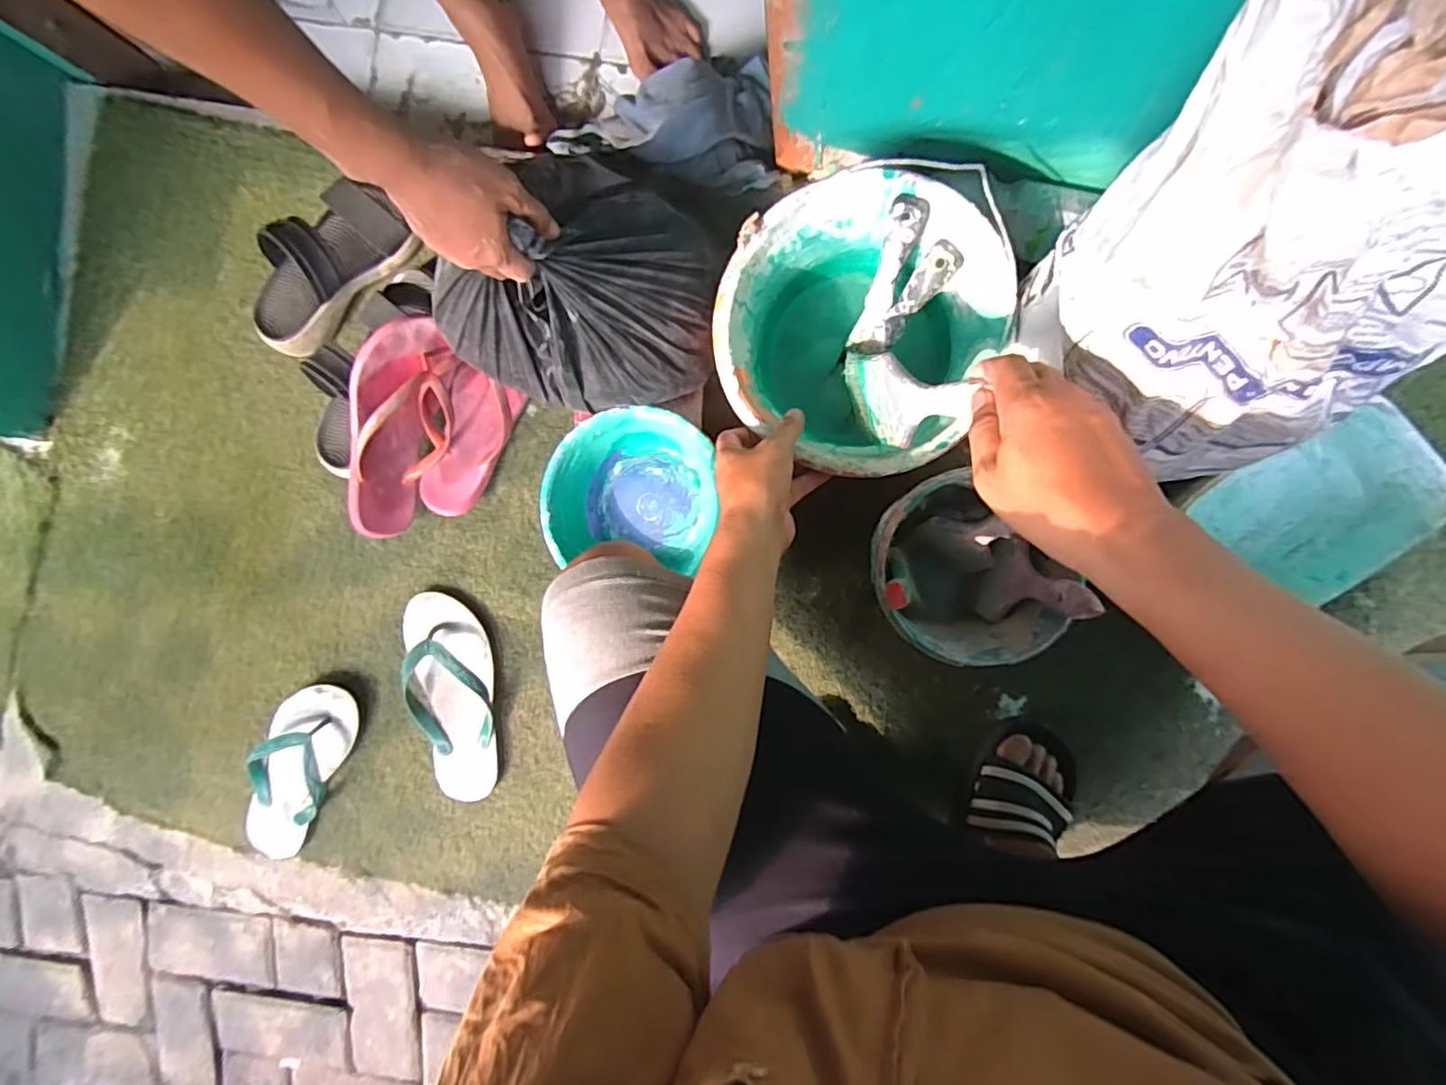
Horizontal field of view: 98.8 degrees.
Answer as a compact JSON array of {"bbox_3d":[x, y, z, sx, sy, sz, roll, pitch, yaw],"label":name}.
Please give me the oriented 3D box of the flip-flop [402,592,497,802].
[{"bbox_3d":[-0.322,0.188,0.735,0.107,0.040,0.256,-5,95,8],"label":"flip-flop"}]

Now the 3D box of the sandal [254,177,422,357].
[{"bbox_3d":[-0.437,-0.296,0.669,0.207,0.086,0.084,-41,89,9],"label":"sandal"}]

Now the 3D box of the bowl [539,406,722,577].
[{"bbox_3d":[-0.103,-0.052,0.667,0.160,0.067,0.180,8,96,7],"label":"bowl"}]

